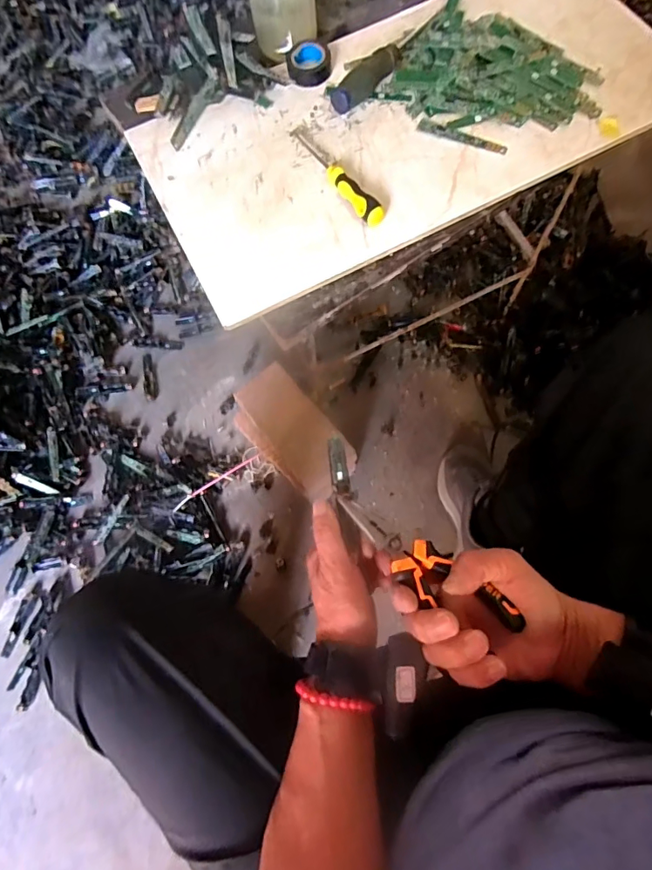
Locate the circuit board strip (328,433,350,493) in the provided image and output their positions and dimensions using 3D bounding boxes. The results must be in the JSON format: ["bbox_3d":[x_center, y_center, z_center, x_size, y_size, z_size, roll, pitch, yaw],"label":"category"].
[{"bbox_3d":[0.010,0.024,0.396,0.013,0.007,0.047,-10,94,-3],"label":"circuit board strip"}]

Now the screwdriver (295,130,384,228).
[{"bbox_3d":[0.012,-0.278,0.511,0.024,0.022,0.152,-29,71,-7],"label":"screwdriver"}]

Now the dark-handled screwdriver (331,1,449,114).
[{"bbox_3d":[0.075,-0.433,0.551,0.027,0.025,0.207,36,76,14],"label":"dark-handled screwdriver"}]

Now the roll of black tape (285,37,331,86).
[{"bbox_3d":[-0.020,-0.433,0.563,0.050,0.020,0.054,-1,70,3],"label":"roll of black tape"}]

